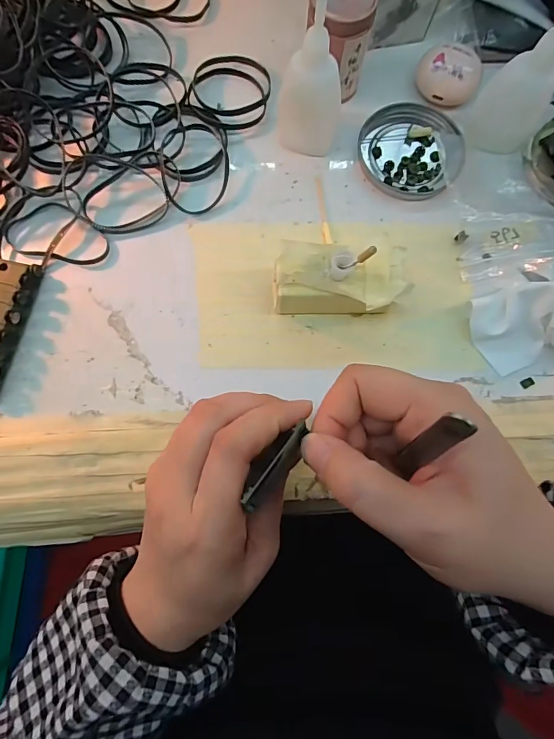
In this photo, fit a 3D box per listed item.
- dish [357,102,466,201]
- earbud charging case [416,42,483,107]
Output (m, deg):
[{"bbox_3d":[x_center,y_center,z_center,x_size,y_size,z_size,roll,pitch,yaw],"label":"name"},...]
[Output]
[{"bbox_3d":[0.103,-0.167,0.314,0.075,0.009,0.080,0,78,-1],"label":"dish"},{"bbox_3d":[0.133,-0.228,0.319,0.046,0.018,0.042,25,79,4],"label":"earbud charging case"}]

